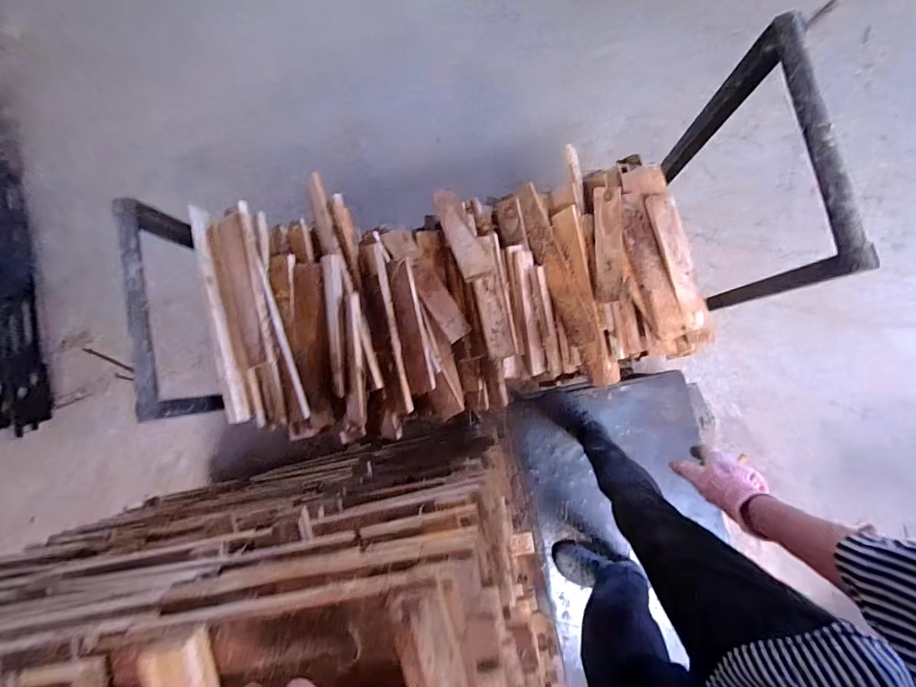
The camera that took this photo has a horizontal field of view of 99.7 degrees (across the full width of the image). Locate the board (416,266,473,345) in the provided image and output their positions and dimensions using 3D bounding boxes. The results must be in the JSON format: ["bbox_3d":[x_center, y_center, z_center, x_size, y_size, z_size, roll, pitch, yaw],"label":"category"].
[{"bbox_3d":[-0.043,-0.099,0.963,0.066,0.021,0.199,-35,92,-9],"label":"board"}]

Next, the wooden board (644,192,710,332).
[{"bbox_3d":[0.553,-0.208,0.962,0.071,0.025,0.351,-13,84,5],"label":"wooden board"}]

